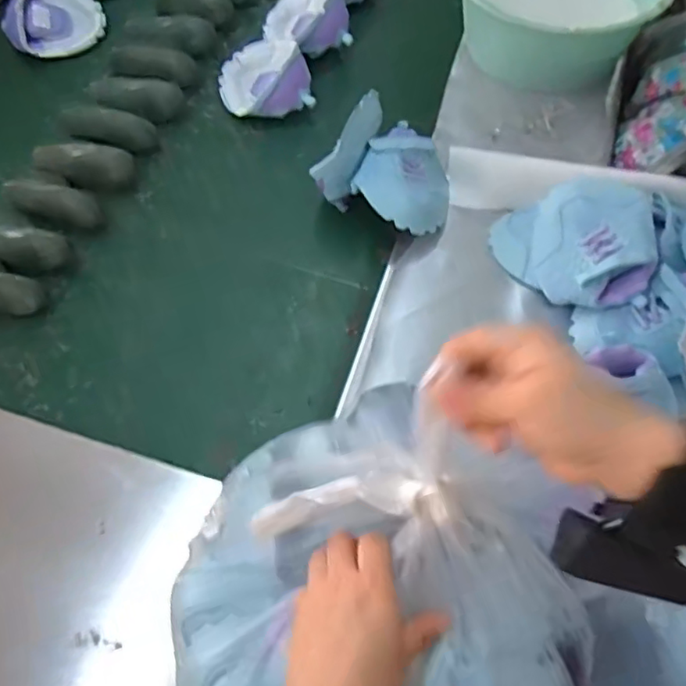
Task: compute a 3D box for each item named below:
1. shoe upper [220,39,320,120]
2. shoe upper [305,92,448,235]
[{"bbox_3d":[-0.121,-0.401,0.889,0.124,0.064,0.141,-16,63,-8],"label":"shoe upper"},{"bbox_3d":[0.057,-0.219,0.737,0.175,0.097,0.134,29,66,15],"label":"shoe upper"}]

